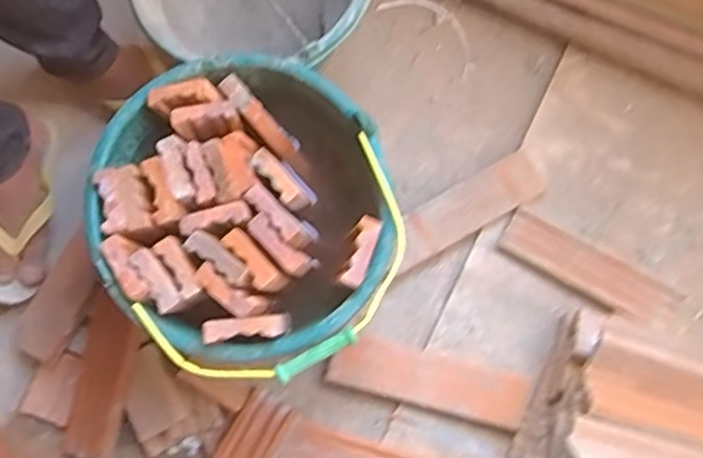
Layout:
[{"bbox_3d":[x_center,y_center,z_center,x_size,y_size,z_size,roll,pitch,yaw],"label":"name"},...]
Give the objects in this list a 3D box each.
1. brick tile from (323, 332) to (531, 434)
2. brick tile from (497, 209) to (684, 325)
[{"bbox_3d":[0.090,0.181,0.782,0.226,0.035,0.066,14,77,4],"label":"brick tile"},{"bbox_3d":[0.291,0.051,0.814,0.216,0.018,0.058,31,79,8],"label":"brick tile"}]

